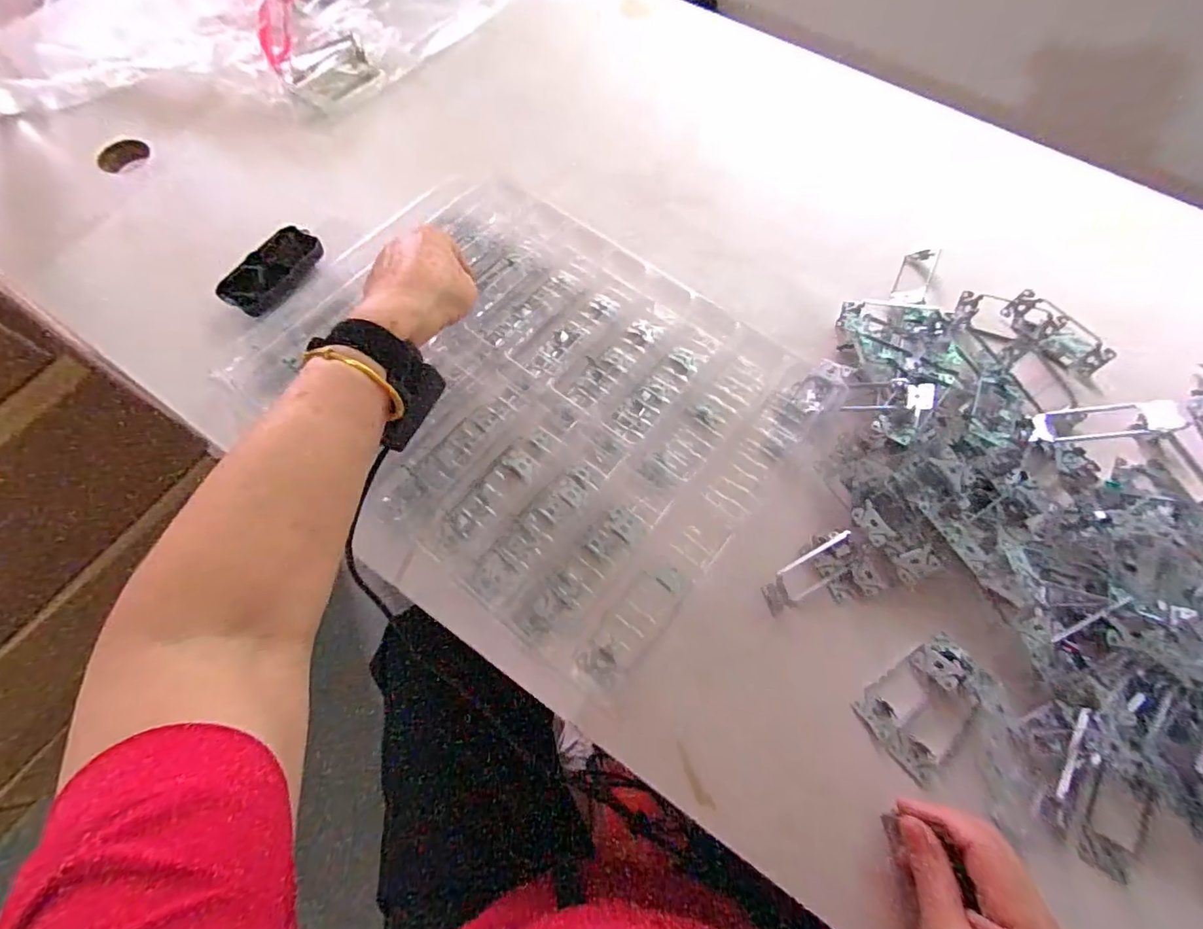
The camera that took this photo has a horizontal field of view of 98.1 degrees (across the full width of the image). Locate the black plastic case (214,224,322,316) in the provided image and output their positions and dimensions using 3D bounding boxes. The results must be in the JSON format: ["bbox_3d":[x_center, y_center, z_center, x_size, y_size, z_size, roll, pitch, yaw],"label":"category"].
[{"bbox_3d":[-0.351,-0.208,0.562,0.048,0.028,0.109,30,70,11],"label":"black plastic case"}]

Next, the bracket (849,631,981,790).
[{"bbox_3d":[0.259,0.188,0.412,0.100,0.021,0.068,-36,73,-15],"label":"bracket"}]

